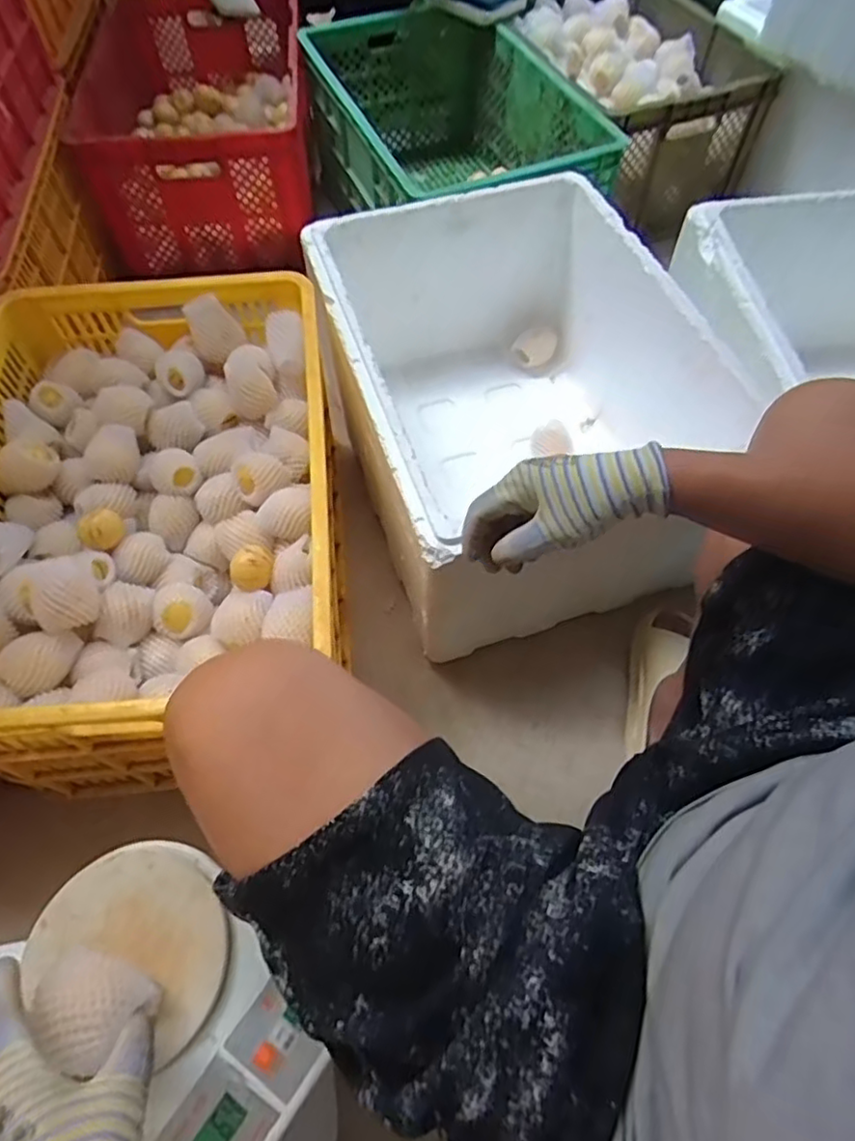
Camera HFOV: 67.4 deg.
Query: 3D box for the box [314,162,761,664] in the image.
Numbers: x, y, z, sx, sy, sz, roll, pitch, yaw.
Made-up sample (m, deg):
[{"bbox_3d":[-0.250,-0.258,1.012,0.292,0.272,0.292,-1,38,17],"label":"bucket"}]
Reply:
[{"bbox_3d":[0.118,-0.245,0.931,0.451,0.300,0.593,-15,62,-8],"label":"box"}]

